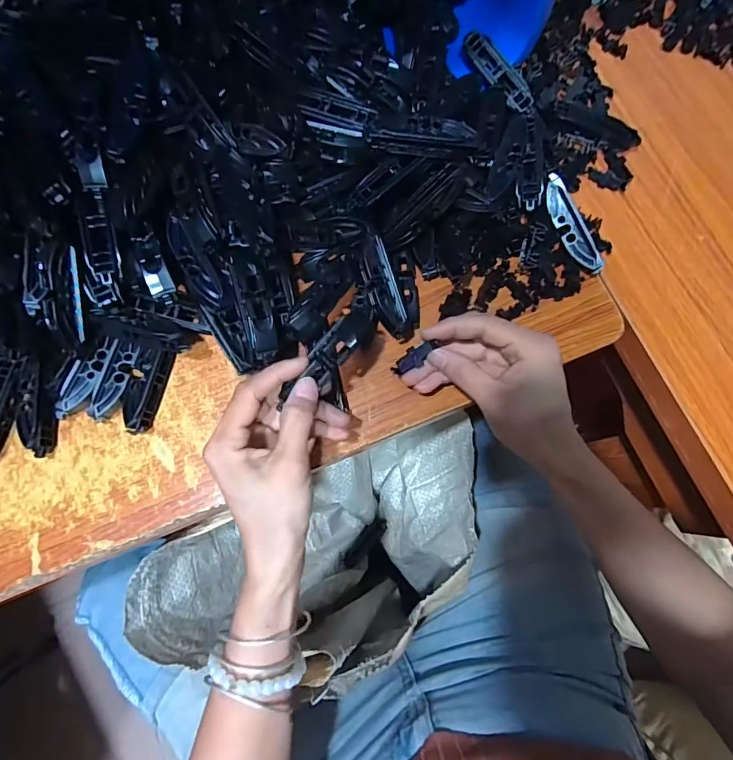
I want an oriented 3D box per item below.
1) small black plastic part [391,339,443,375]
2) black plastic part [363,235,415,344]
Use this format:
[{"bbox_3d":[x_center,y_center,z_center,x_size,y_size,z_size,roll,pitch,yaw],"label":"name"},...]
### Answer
[{"bbox_3d":[0.033,-0.016,0.295,0.036,0.010,0.013,-35,79,16],"label":"small black plastic part"},{"bbox_3d":[0.013,-0.063,0.318,0.019,0.025,0.075,-19,95,-5],"label":"black plastic part"}]

